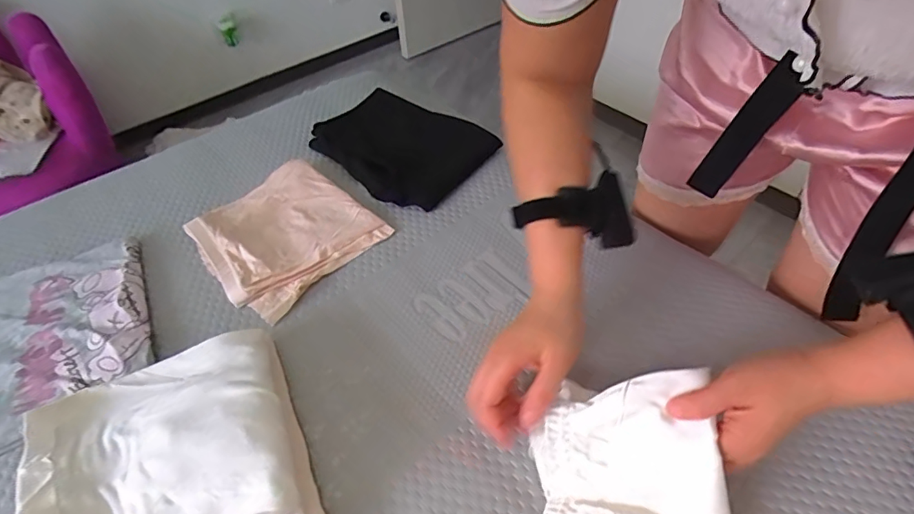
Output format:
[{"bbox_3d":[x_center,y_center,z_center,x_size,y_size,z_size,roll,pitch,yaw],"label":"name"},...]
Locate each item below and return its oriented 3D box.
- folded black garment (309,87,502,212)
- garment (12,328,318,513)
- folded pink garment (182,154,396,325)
[{"bbox_3d":[-0.088,-0.183,0.765,0.264,0.024,0.219,30,56,24],"label":"folded black garment"},{"bbox_3d":[-0.237,0.162,0.396,0.200,0.024,0.200,-21,52,-16],"label":"garment"},{"bbox_3d":[-0.229,-0.036,0.635,0.203,0.030,0.203,31,57,25],"label":"folded pink garment"}]

